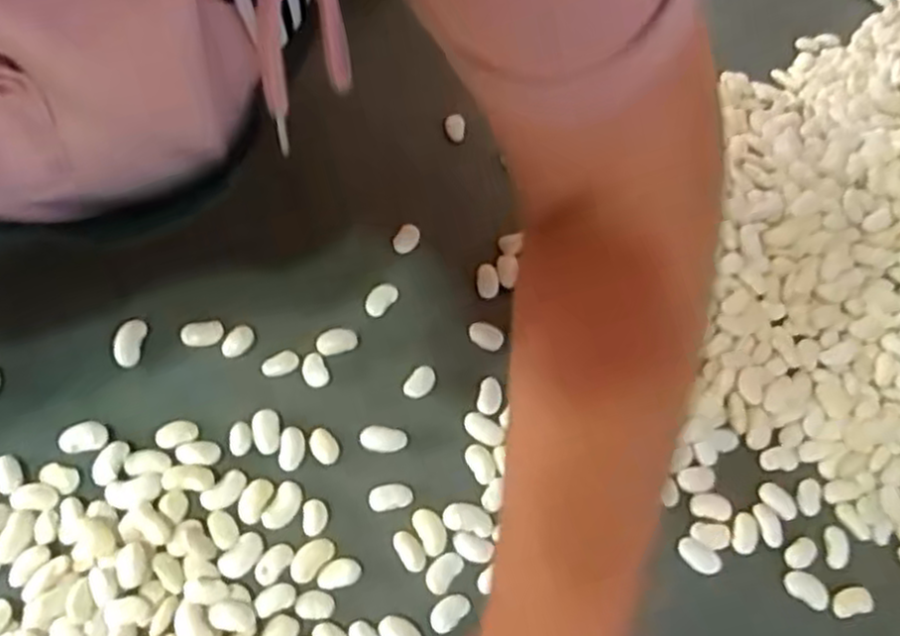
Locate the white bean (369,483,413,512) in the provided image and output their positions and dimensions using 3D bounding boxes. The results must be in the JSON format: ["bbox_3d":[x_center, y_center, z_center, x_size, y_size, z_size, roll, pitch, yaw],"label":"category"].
[{"bbox_3d":[-0.030,0.088,0.372,0.021,0.004,0.012,-11,70,-5],"label":"white bean"}]

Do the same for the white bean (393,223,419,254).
[{"bbox_3d":[-0.024,-0.045,0.430,0.012,0.006,0.019,18,70,6],"label":"white bean"}]

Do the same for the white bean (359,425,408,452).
[{"bbox_3d":[-0.034,0.062,0.384,0.023,0.006,0.012,8,70,2],"label":"white bean"}]

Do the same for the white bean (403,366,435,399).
[{"bbox_3d":[-0.016,0.034,0.397,0.012,0.006,0.019,28,72,9],"label":"white bean"}]

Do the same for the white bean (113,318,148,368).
[{"bbox_3d":[-0.164,0.013,0.386,0.013,0.009,0.025,7,70,2],"label":"white bean"}]

